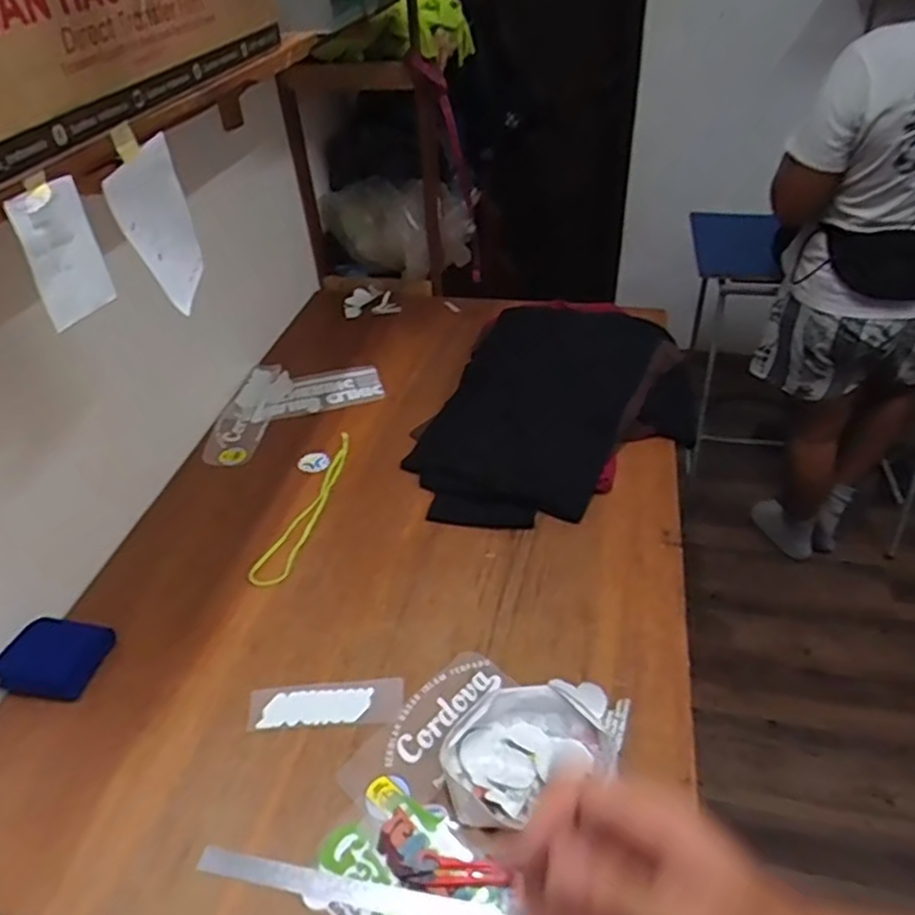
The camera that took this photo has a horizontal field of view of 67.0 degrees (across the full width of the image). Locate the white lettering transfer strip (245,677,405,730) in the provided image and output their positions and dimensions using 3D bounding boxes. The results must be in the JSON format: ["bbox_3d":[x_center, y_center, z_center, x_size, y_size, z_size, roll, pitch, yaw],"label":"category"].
[{"bbox_3d":[-0.171,0.320,0.903,0.196,0.005,0.063,-4,41,2],"label":"white lettering transfer strip"}]

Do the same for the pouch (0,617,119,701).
[{"bbox_3d":[-0.565,0.276,0.966,0.123,0.045,0.115,6,42,12],"label":"pouch"}]

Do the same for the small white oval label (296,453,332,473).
[{"bbox_3d":[-0.267,0.008,1.284,0.059,0.007,0.046,-8,41,-4],"label":"small white oval label"}]

